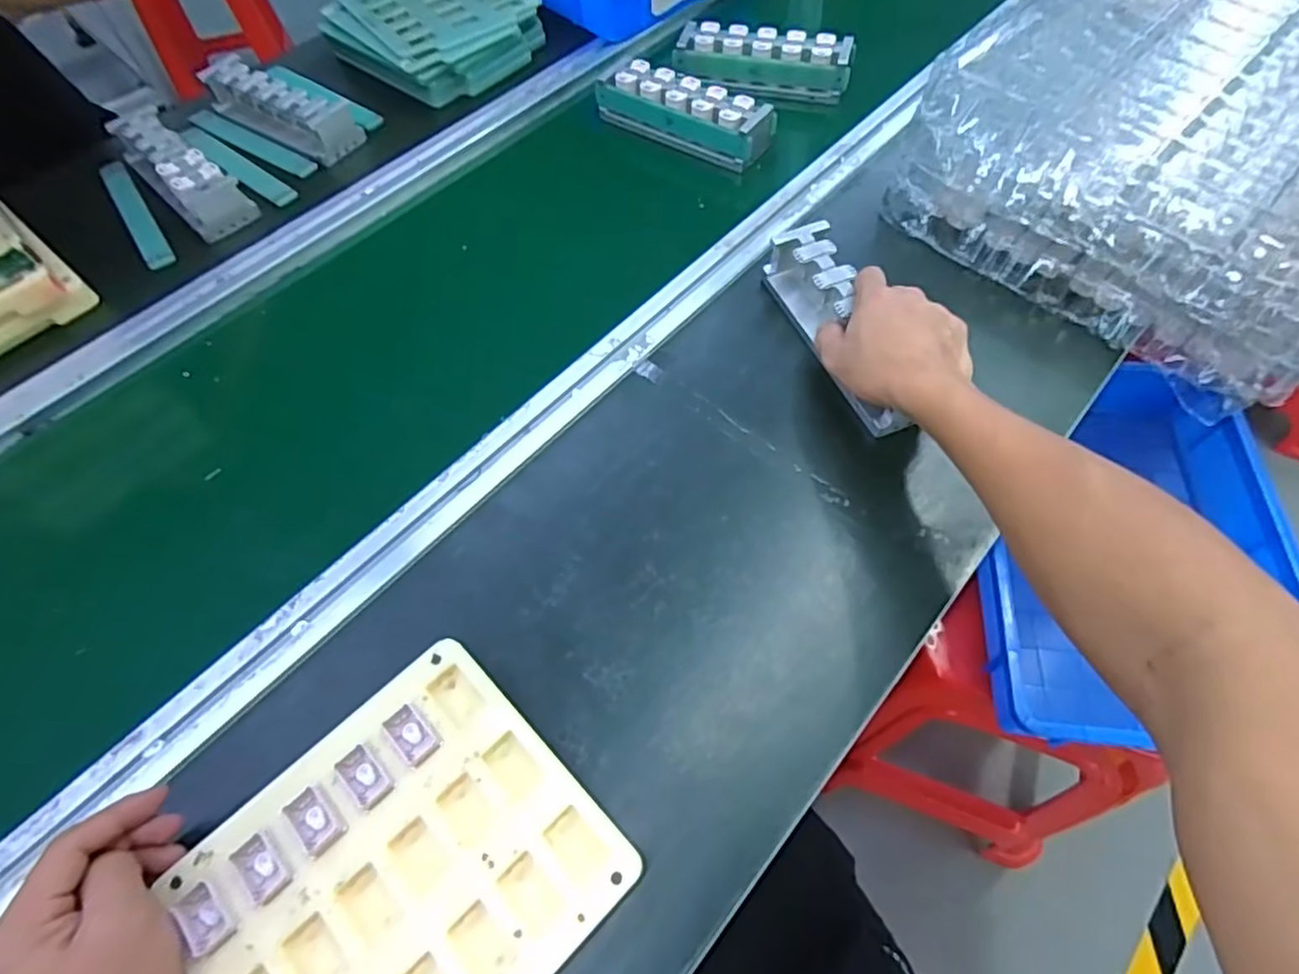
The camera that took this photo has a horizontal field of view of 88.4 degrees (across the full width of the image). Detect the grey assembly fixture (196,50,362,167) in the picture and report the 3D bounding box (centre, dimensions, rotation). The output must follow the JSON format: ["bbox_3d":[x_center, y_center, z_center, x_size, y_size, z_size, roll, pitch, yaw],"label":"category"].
[{"bbox_3d":[-0.404,-0.412,0.728,0.196,0.044,0.057,28,65,18],"label":"grey assembly fixture"}]

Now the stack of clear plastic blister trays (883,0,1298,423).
[{"bbox_3d":[0.519,-0.346,0.607,0.356,0.119,0.517,40,69,23],"label":"stack of clear plastic blister trays"}]

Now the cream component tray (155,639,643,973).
[{"bbox_3d":[-0.132,0.209,0.356,0.195,0.014,0.177,-41,69,-18],"label":"cream component tray"}]

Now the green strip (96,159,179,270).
[{"bbox_3d":[-0.522,-0.277,0.678,0.027,0.013,0.189,-34,64,-16],"label":"green strip"}]

